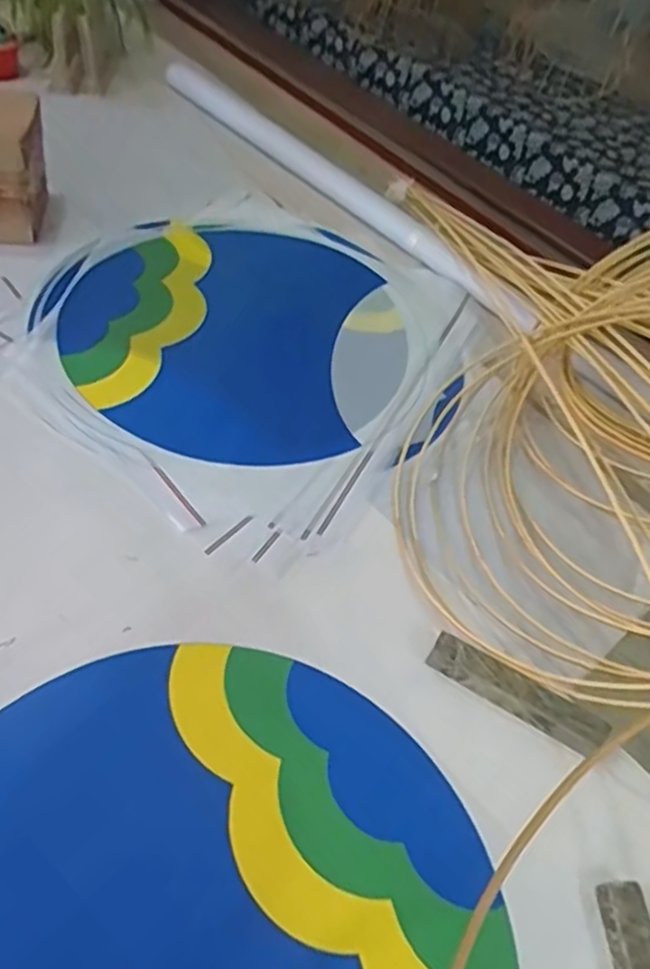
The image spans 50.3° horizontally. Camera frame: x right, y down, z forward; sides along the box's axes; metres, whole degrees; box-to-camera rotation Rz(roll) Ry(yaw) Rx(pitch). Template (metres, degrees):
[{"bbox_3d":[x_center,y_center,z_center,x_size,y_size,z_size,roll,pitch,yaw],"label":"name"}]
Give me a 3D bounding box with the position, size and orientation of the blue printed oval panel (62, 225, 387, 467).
[{"bbox_3d":[-0.143,-0.226,0.980,0.401,0.019,0.478,15,53,-3],"label":"blue printed oval panel"}]

